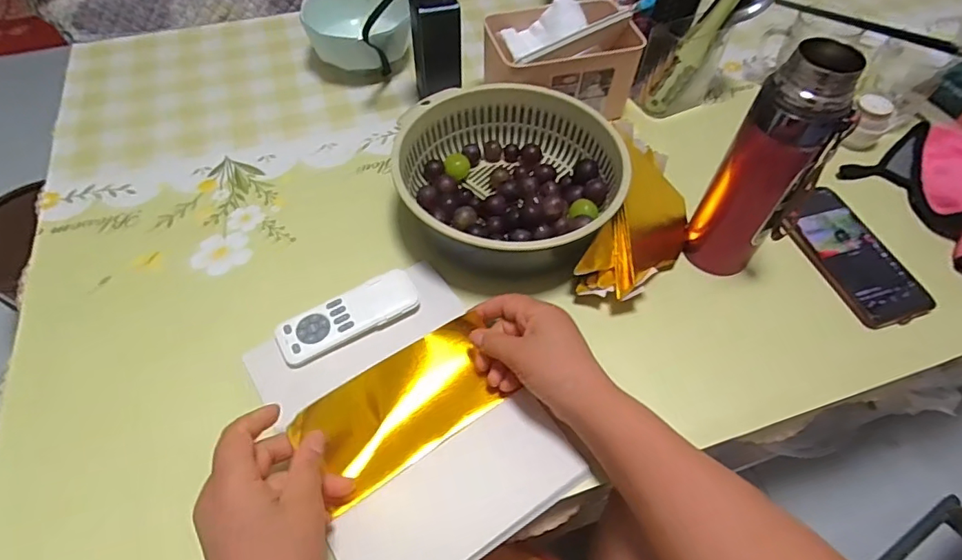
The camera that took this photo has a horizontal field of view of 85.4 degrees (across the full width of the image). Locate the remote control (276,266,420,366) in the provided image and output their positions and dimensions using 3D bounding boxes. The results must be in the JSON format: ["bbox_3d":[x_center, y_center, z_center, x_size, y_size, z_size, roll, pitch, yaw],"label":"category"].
[{"bbox_3d":[-0.119,0.033,0.472,0.126,0.015,0.044,-26,58,-18],"label":"remote control"}]

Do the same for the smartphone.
[{"bbox_3d":[0.370,-0.028,0.524,0.080,0.013,0.159,-15,55,-11],"label":"smartphone"}]

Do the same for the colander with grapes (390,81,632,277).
[{"bbox_3d":[0.029,-0.103,0.536,0.222,0.076,0.211,0,53,0],"label":"colander with grapes"}]

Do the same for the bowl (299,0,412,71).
[{"bbox_3d":[-0.158,-0.336,0.701,0.133,0.081,0.139,1,55,-1],"label":"bowl"}]

